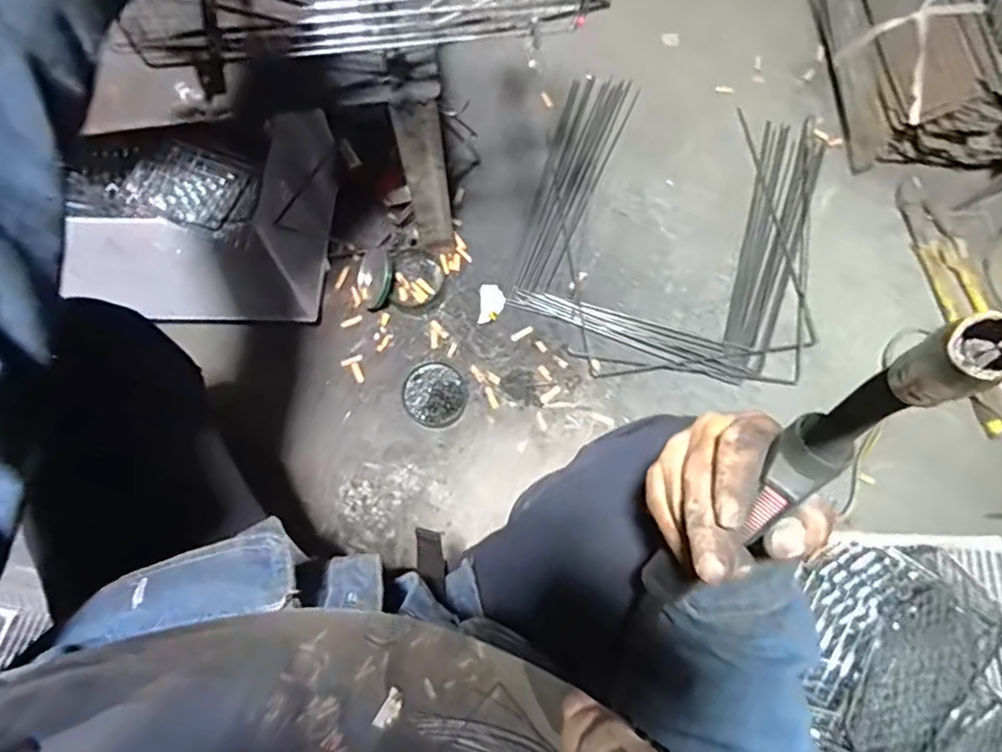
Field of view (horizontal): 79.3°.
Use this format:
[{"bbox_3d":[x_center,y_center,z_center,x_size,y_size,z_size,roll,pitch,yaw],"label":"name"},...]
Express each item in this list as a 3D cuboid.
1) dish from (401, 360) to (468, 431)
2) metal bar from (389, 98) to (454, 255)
[{"bbox_3d":[-0.097,0.029,0.900,0.090,0.040,0.094,0,76,0],"label":"dish"},{"bbox_3d":[-0.096,-0.242,0.786,0.057,0.351,0.033,-18,77,-4],"label":"metal bar"}]

